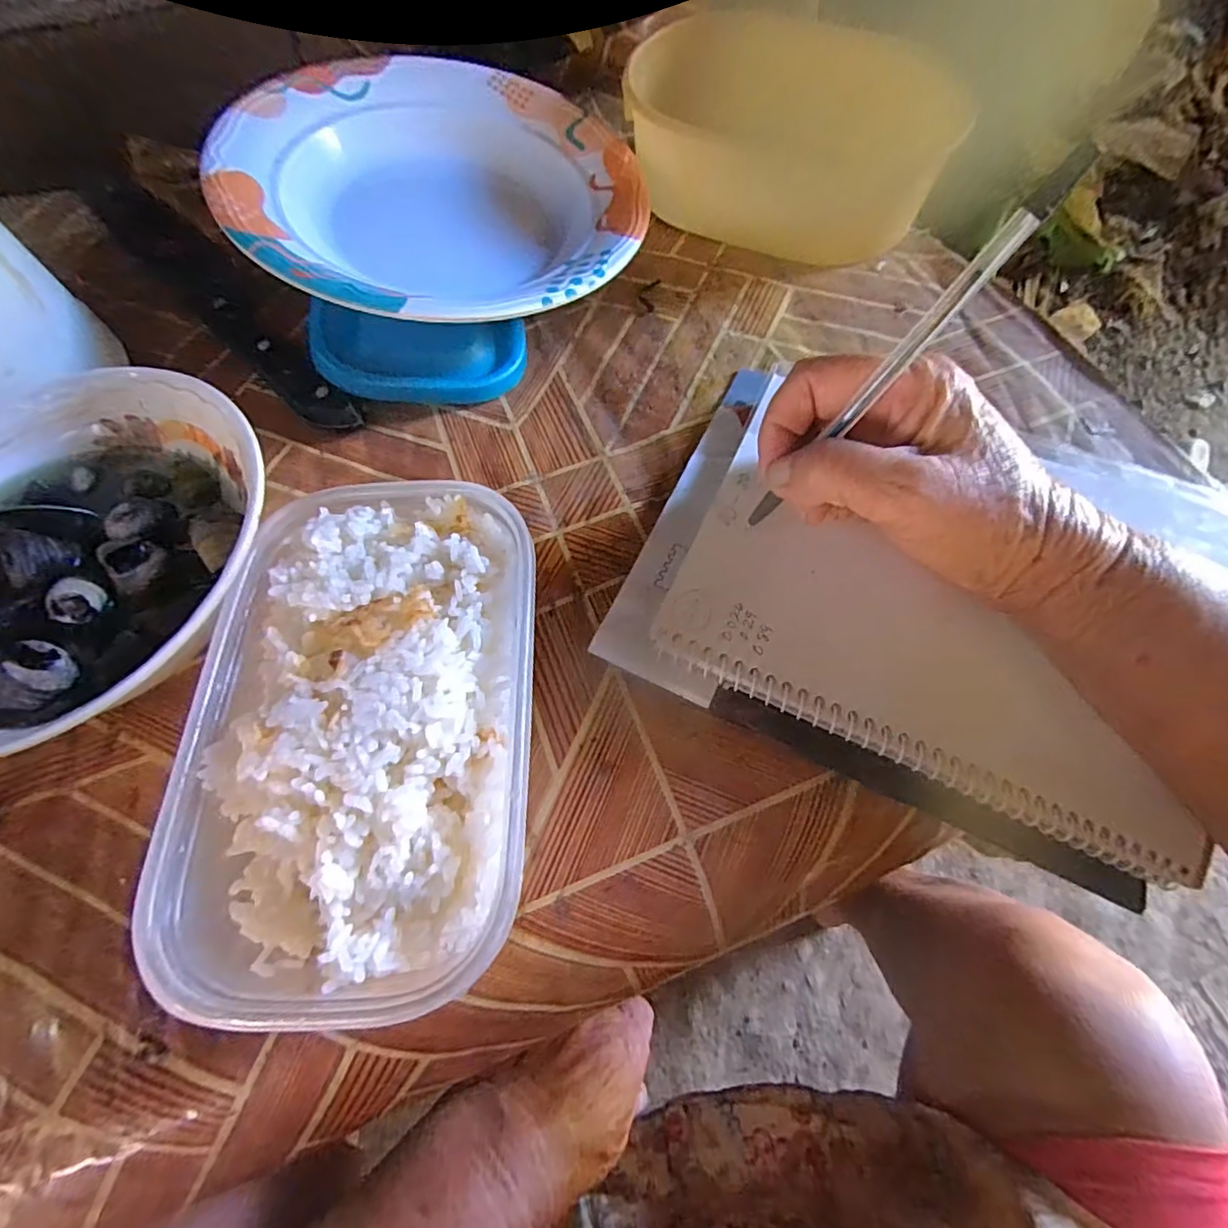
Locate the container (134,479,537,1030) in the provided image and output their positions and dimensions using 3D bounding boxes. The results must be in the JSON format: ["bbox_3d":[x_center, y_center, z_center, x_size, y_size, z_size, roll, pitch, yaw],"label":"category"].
[{"bbox_3d":[-0.082,0.035,0.197,0.104,0.045,0.169,1,62,-2],"label":"container"}]

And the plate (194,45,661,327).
[{"bbox_3d":[-0.094,-0.235,0.310,0.207,0.044,0.215,1,62,-2],"label":"plate"}]

